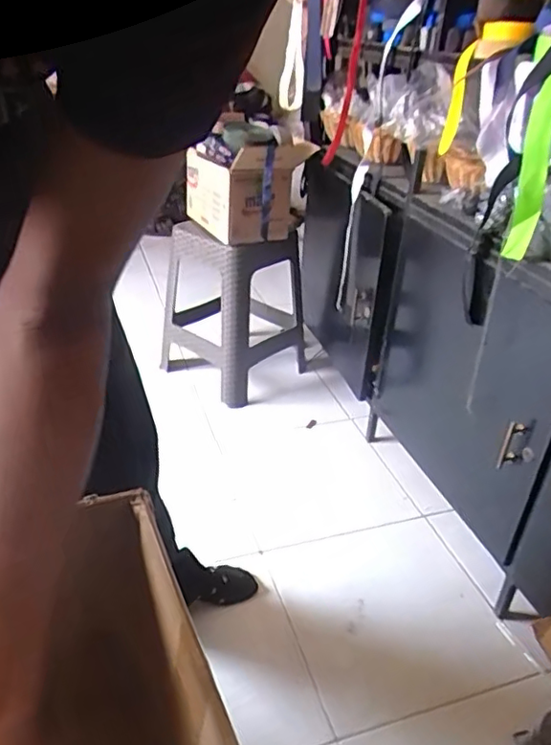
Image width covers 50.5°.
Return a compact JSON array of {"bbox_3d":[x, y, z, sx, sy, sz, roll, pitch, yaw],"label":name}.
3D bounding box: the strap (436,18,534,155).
[{"bbox_3d":[0.326,-0.496,0.979,0.033,0.250,0.118,-5,67,-14],"label":"strap"}]

